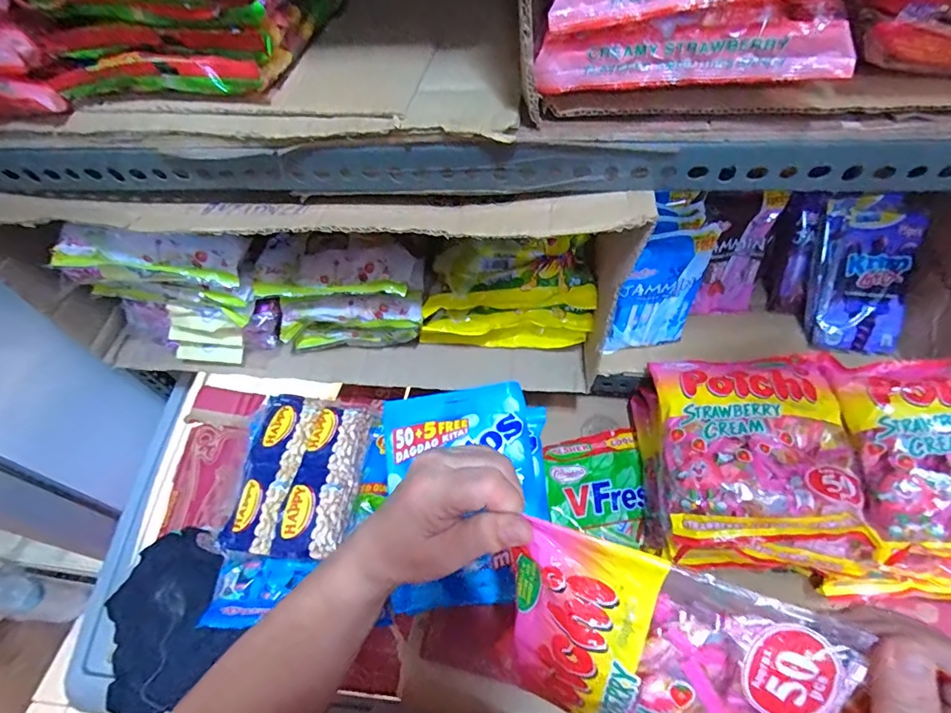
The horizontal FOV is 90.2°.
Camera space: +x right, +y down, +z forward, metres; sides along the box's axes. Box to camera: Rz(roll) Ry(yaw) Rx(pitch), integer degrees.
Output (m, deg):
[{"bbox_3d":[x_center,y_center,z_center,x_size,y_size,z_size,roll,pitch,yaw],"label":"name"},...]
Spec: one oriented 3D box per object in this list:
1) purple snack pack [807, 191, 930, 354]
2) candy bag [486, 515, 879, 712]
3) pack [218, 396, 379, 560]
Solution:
[{"bbox_3d":[0.402,-0.085,0.494,0.085,0.019,0.156,7,101,12],"label":"purple snack pack"},{"bbox_3d":[0.094,0.165,0.254,0.157,0.129,0.023,17,19,17],"label":"candy bag"},{"bbox_3d":[-0.167,0.111,0.454,0.115,0.026,0.149,1,55,6],"label":"pack"}]

